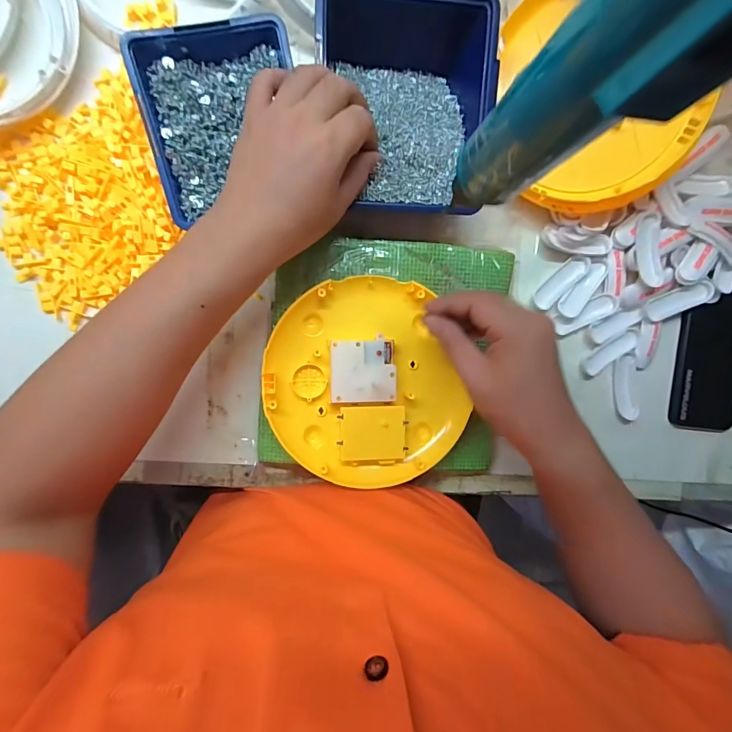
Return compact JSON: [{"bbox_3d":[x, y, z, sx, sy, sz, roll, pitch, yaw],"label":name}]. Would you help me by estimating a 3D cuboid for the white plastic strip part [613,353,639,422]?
[{"bbox_3d":[0.272,0.023,0.422,0.023,0.007,0.067,-8,94,-7],"label":"white plastic strip part"}]

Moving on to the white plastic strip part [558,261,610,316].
[{"bbox_3d":[0.222,-0.078,0.412,0.022,0.004,0.069,39,88,-8],"label":"white plastic strip part"}]

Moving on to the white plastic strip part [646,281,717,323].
[{"bbox_3d":[0.323,-0.067,0.415,0.069,0.006,0.022,-23,81,4],"label":"white plastic strip part"}]

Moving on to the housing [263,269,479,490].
[{"bbox_3d":[-0.002,0.016,0.362,0.162,0.031,0.178,-1,97,-7],"label":"housing"}]

